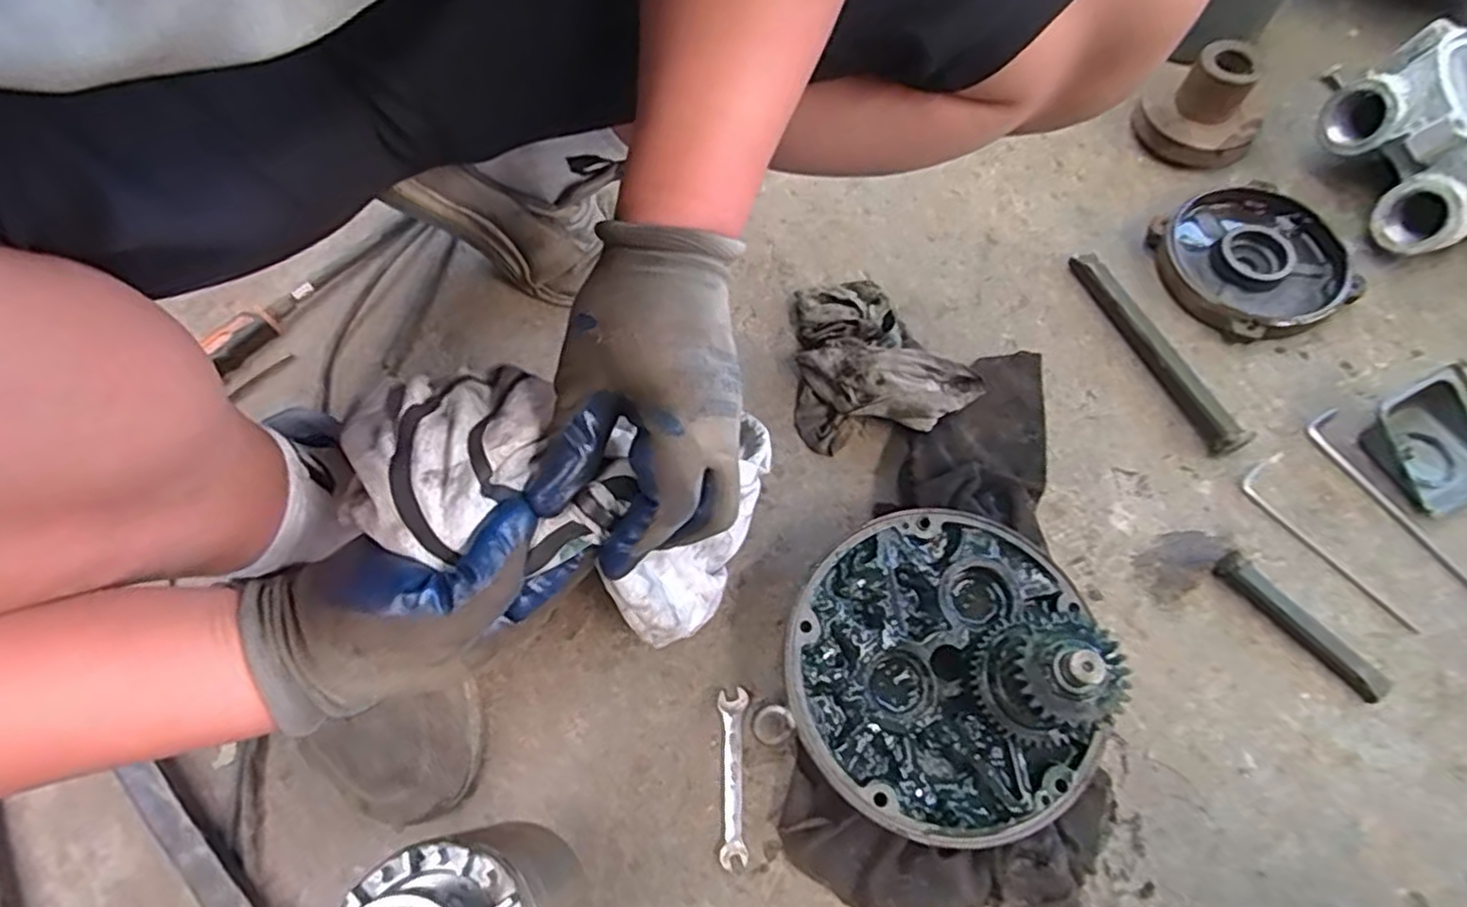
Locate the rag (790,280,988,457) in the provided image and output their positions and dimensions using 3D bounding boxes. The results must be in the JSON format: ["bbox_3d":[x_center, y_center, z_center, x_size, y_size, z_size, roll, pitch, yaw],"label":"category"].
[{"bbox_3d":[0.121,-0.090,0.622,0.144,0.049,0.160,-10,67,-3],"label":"rag"}]

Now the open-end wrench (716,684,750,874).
[{"bbox_3d":[0.000,0.228,0.508,0.020,0.004,0.113,-2,67,1],"label":"open-end wrench"}]

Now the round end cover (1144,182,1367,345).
[{"bbox_3d":[0.488,-0.183,0.677,0.164,0.031,0.158,0,67,1],"label":"round end cover"}]

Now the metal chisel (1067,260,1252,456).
[{"bbox_3d":[0.369,-0.094,0.630,0.023,0.031,0.218,-23,69,-8],"label":"metal chisel"}]

